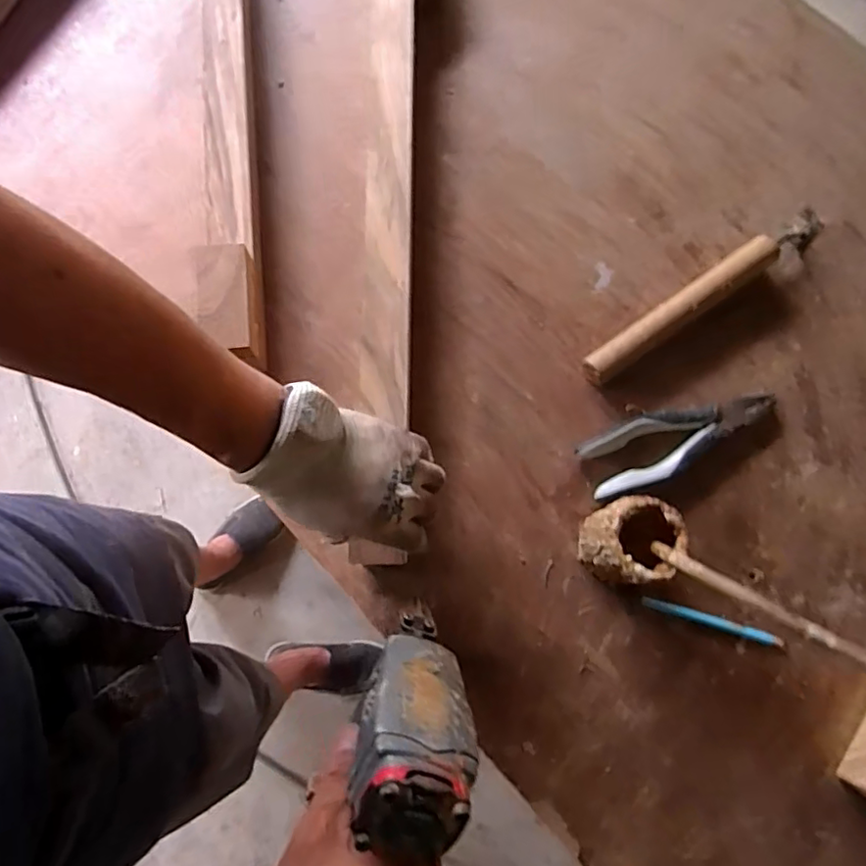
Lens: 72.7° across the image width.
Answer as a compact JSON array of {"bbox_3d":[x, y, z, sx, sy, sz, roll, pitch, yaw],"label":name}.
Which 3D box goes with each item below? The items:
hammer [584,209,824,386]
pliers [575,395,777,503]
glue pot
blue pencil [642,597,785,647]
[{"bbox_3d":[0.268,-0.133,0.586,0.281,0.036,0.046,-32,79,-7],"label":"hammer"},{"bbox_3d":[0.239,0.006,0.563,0.198,0.022,0.063,-17,78,-4],"label":"pliers"},{"bbox_3d":[0.166,0.093,0.503,0.065,0.096,0.068,0,77,0],"label":"glue pot"},{"bbox_3d":[0.254,0.172,0.533,0.127,0.004,0.012,16,78,3],"label":"blue pencil"}]

